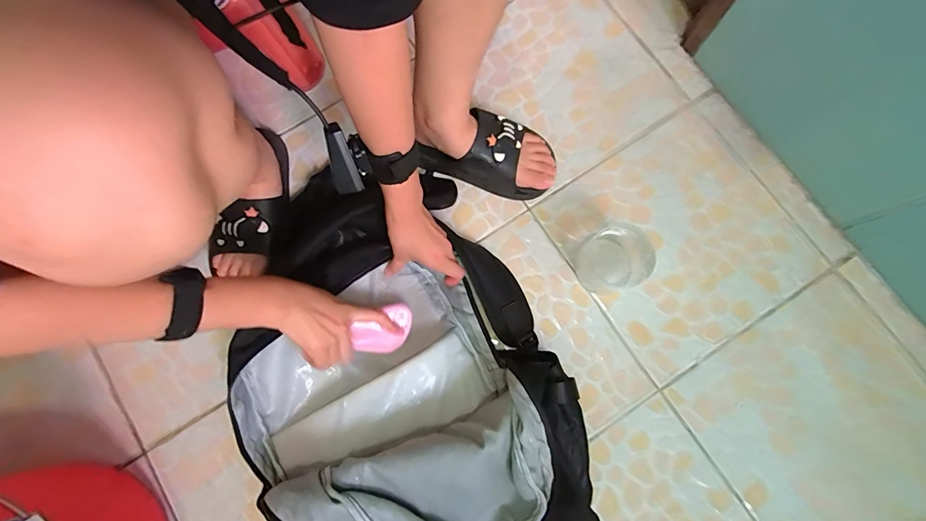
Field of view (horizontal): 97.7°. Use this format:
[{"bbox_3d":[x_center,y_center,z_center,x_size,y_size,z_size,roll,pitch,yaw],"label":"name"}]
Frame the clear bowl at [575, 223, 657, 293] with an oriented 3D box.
[{"bbox_3d":[0.198,0.001,0.531,0.077,0.074,0.082,0,79,0],"label":"clear bowl"}]

